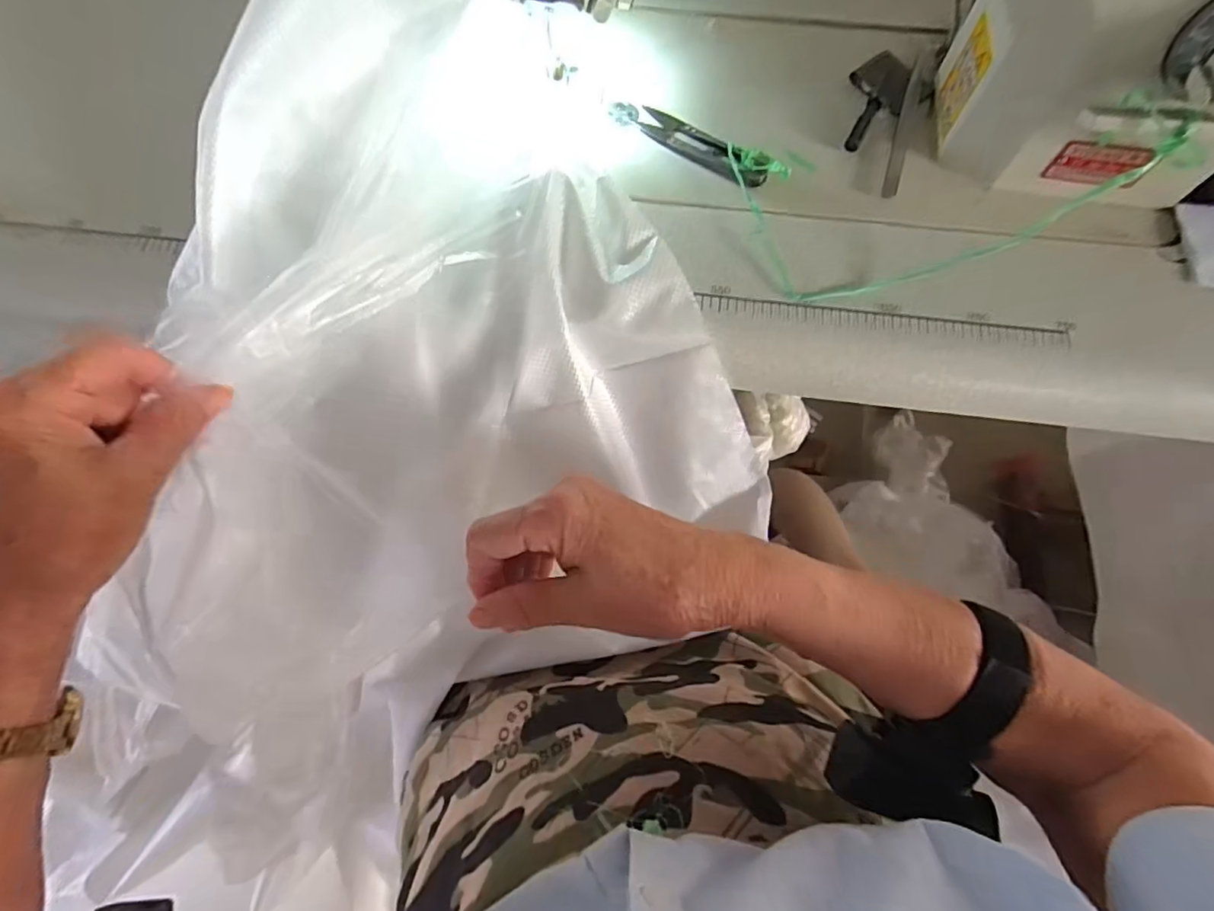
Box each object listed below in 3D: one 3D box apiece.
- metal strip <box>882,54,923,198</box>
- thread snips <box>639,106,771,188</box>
[{"bbox_3d":[0.195,-0.219,0.389,0.009,0.005,0.120,16,70,6],"label":"metal strip"},{"bbox_3d":[0.062,-0.202,0.383,0.093,0.009,0.027,40,74,14],"label":"thread snips"}]

